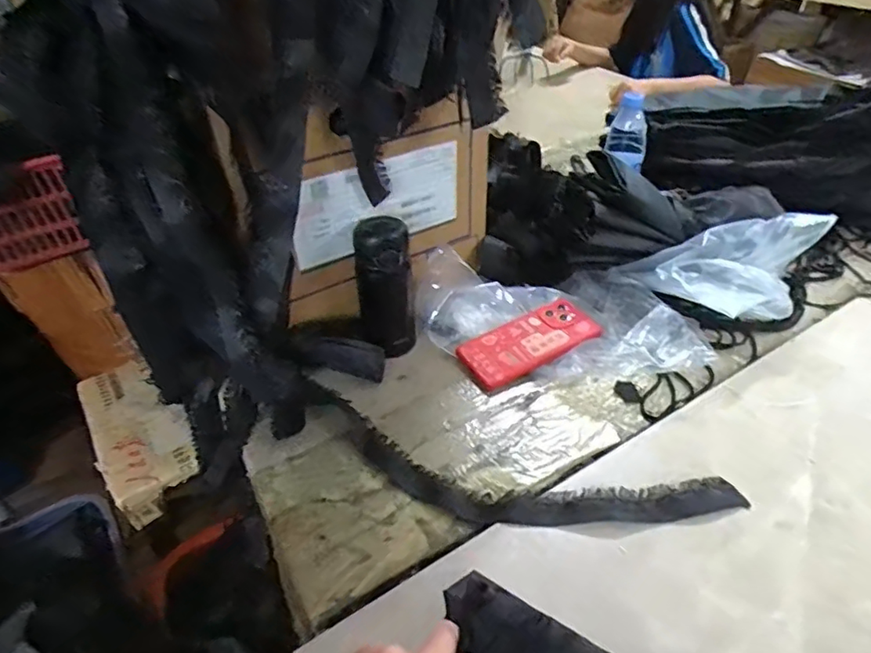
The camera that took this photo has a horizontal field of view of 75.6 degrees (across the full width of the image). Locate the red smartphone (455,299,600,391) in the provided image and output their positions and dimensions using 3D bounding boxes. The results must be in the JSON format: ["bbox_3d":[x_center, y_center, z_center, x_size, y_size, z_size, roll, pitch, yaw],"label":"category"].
[{"bbox_3d":[0.113,0.019,0.677,0.168,0.019,0.085,-20,42,-20],"label":"red smartphone"}]

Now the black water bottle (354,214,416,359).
[{"bbox_3d":[-0.059,-0.043,0.650,0.063,0.164,0.060,-3,39,0],"label":"black water bottle"}]

